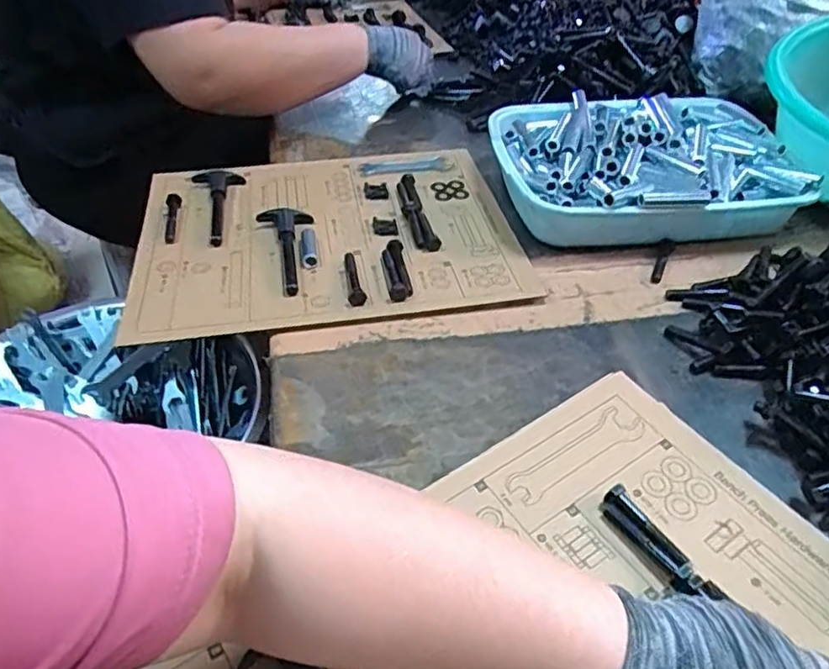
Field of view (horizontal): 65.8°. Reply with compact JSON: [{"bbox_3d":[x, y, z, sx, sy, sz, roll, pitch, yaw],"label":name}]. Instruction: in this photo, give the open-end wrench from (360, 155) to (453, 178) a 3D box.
[{"bbox_3d":[-0.008,-0.204,0.779,0.114,0.004,0.036,-10,44,-16],"label":"open-end wrench"}]

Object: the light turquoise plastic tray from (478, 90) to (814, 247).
[{"bbox_3d":[0.245,-0.188,0.699,0.311,0.066,0.237,-4,43,-4],"label":"light turquoise plastic tray"}]

